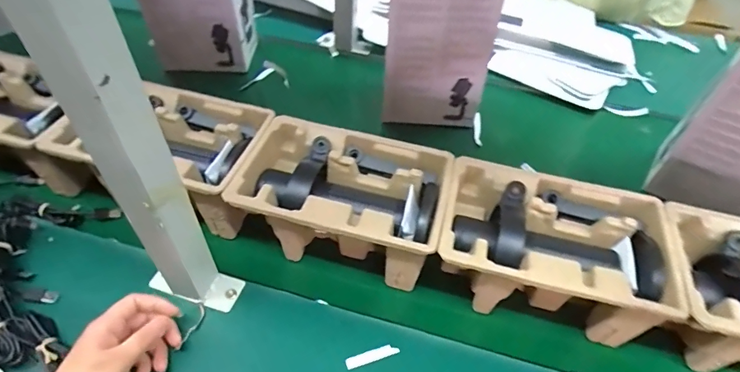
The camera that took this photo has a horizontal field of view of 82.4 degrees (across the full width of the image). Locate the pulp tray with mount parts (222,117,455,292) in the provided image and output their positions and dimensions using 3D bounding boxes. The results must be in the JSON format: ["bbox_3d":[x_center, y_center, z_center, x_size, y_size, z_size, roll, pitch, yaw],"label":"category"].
[{"bbox_3d":[-0.028,0.024,0.499,0.224,0.115,0.138,11,46,11],"label":"pulp tray with mount parts"}]

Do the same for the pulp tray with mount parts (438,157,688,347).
[{"bbox_3d":[0.192,0.074,0.465,0.228,0.110,0.147,11,46,11],"label":"pulp tray with mount parts"}]

